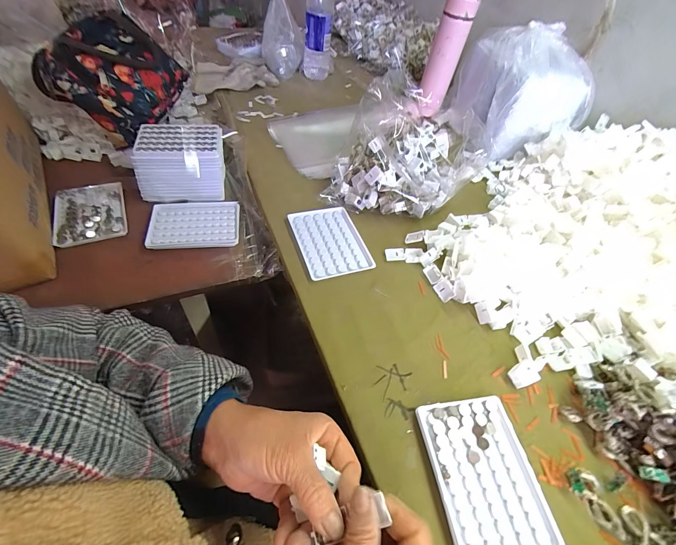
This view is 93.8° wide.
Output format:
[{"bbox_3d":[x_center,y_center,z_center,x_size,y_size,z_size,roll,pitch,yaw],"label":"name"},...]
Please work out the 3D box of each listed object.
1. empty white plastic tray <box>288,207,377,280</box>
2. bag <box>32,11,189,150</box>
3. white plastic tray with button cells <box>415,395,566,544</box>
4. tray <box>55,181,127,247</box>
[{"bbox_3d":[-0.011,-0.047,0.463,0.095,0.006,0.124,-12,55,-17],"label":"empty white plastic tray"},{"bbox_3d":[-0.403,-0.371,0.594,0.177,0.130,0.233,15,51,3],"label":"bag"},{"bbox_3d":[0.138,0.189,0.298,0.095,0.011,0.130,-3,53,-12],"label":"white plastic tray with button cells"},{"bbox_3d":[-0.386,-0.094,0.493,0.093,0.010,0.128,-16,56,-20],"label":"tray"}]

